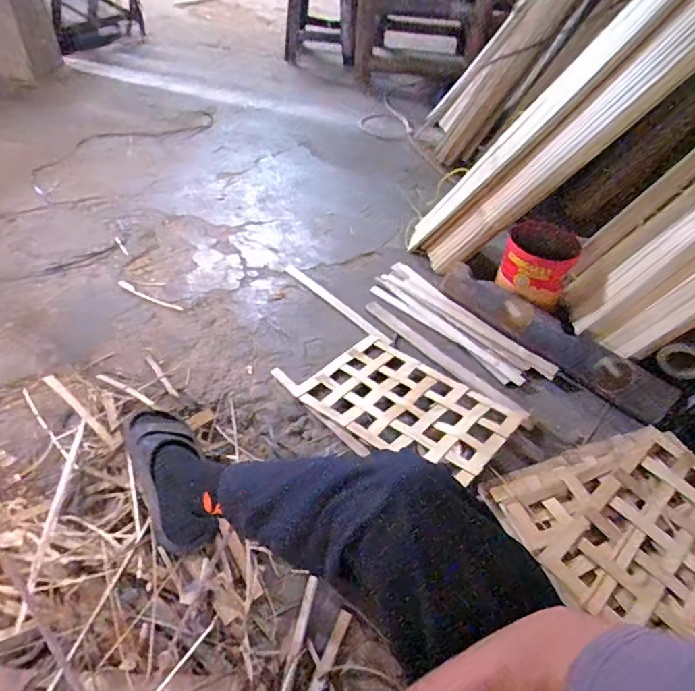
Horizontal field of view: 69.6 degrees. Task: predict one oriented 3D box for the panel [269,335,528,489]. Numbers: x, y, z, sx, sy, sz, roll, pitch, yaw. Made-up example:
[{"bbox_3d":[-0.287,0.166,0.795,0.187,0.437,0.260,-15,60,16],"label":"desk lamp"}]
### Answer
[{"bbox_3d":[0.087,0.094,0.908,0.398,0.016,0.221,26,49,29],"label":"panel"}]

